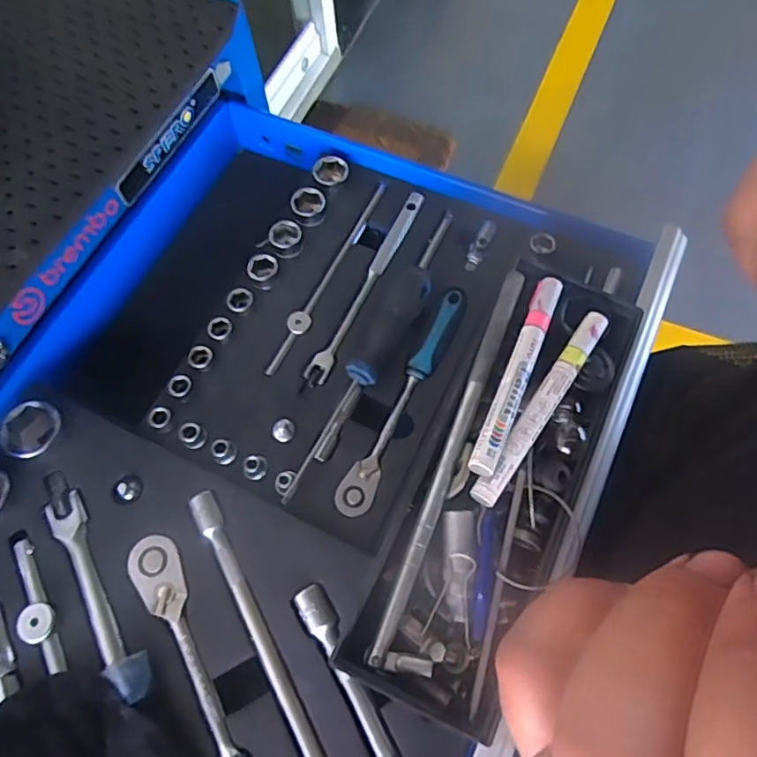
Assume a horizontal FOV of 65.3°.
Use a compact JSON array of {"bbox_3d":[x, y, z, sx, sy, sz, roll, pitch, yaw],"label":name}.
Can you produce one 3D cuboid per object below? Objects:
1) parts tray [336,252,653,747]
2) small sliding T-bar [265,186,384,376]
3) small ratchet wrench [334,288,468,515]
[{"bbox_3d":[0.076,0.056,0.364,0.094,0.063,0.283,24,67,10],"label":"parts tray"},{"bbox_3d":[-0.040,-0.085,0.474,0.017,0.017,0.192,22,67,10],"label":"small sliding T-bar"},{"bbox_3d":[0.022,0.012,0.429,0.024,0.016,0.189,26,67,11],"label":"small ratchet wrench"}]

